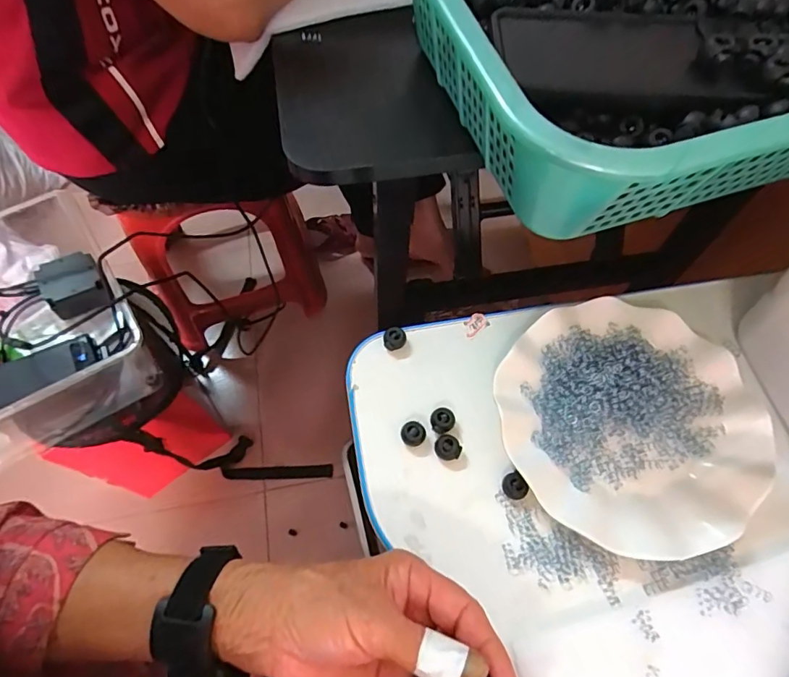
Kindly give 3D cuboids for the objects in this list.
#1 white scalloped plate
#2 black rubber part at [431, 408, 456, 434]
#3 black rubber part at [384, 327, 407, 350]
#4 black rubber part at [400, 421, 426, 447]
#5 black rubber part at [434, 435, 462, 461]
[{"bbox_3d":[0.168,0.056,0.357,0.177,0.023,0.177,0,64,-1],"label":"white scalloped plate"},{"bbox_3d":[0.036,0.062,0.364,0.017,0.014,0.018,0,64,-1],"label":"black rubber part"},{"bbox_3d":[0.001,0.001,0.393,0.017,0.014,0.016,0,64,-1],"label":"black rubber part"},{"bbox_3d":[0.014,0.070,0.358,0.017,0.012,0.017,-15,65,-8],"label":"black rubber part"},{"bbox_3d":[0.038,0.079,0.354,0.017,0.011,0.018,0,64,-1],"label":"black rubber part"}]

